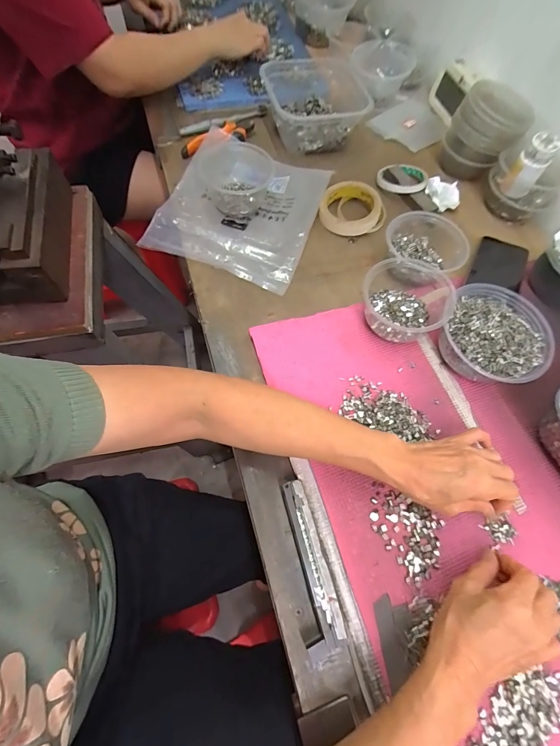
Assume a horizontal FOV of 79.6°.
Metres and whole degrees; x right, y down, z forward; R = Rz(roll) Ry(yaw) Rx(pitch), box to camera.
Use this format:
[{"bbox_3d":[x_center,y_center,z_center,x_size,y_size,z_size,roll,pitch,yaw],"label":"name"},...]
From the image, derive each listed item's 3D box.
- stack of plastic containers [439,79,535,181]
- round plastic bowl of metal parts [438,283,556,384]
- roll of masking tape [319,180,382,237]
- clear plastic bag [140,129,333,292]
[{"bbox_3d":[0.365,-0.427,0.593,0.115,0.117,0.121,36,70,13],"label":"stack of plastic containers"},{"bbox_3d":[0.276,-0.049,0.439,0.120,0.057,0.136,25,68,9],"label":"round plastic bowl of metal parts"},{"bbox_3d":[0.117,-0.272,0.558,0.097,0.033,0.100,1,67,-2],"label":"roll of masking tape"},{"bbox_3d":[-0.061,-0.271,0.542,0.232,0.030,0.256,19,67,6],"label":"clear plastic bag"}]

